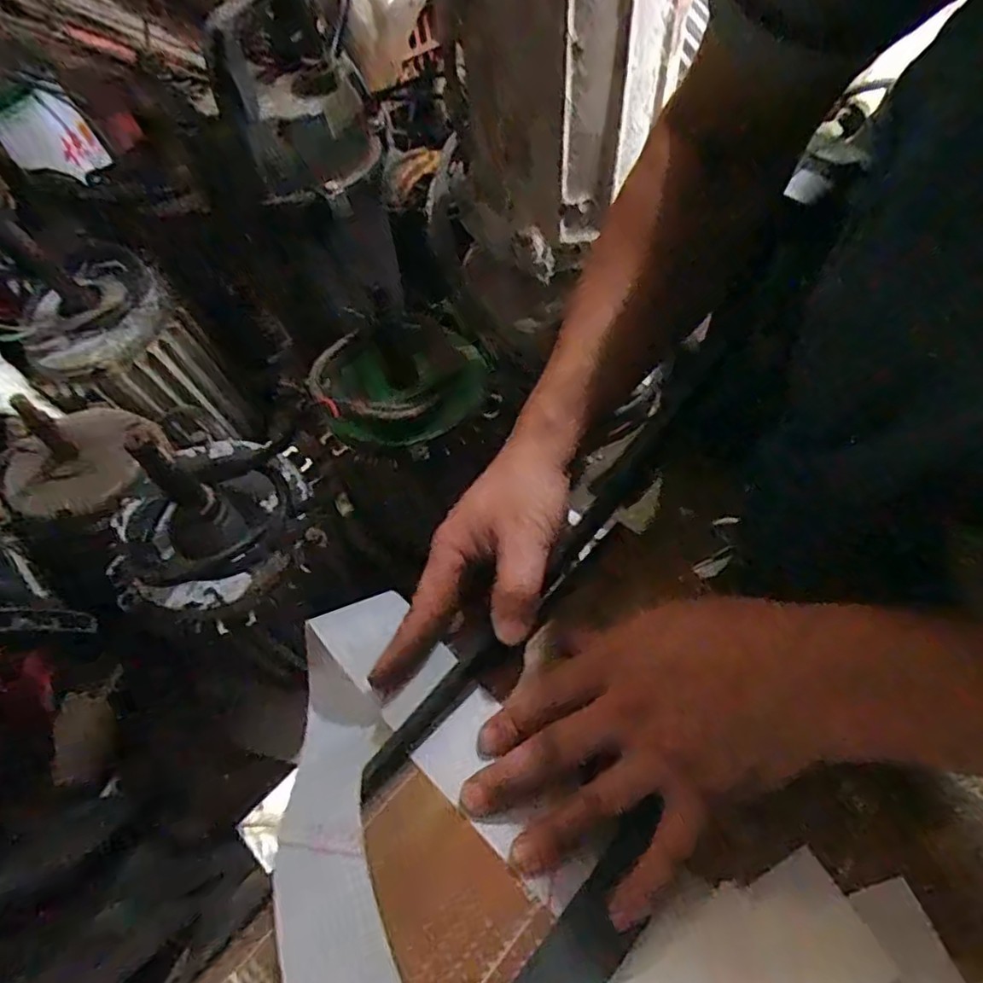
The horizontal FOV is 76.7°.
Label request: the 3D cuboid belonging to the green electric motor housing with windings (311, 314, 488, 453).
[{"bbox_3d":[-0.067,-0.083,0.475,0.125,0.045,0.107,-25,58,-13],"label":"green electric motor housing with windings"}]

